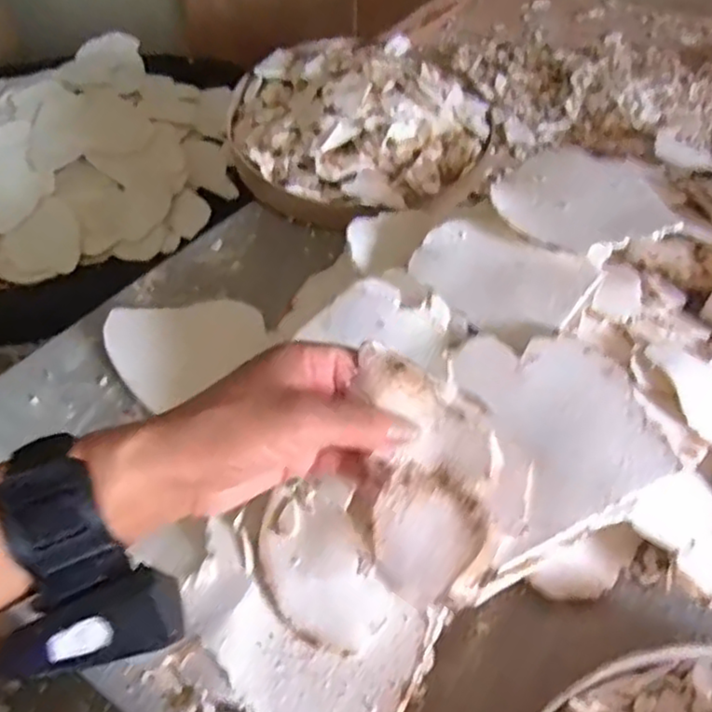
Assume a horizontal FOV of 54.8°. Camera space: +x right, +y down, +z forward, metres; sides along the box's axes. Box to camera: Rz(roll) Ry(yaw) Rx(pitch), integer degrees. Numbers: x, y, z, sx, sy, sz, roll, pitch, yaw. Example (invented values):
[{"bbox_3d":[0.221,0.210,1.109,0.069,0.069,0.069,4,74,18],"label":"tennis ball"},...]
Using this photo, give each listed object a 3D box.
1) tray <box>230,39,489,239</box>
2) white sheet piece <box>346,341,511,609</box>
[{"bbox_3d":[0.006,-0.262,0.764,0.289,0.103,0.257,-6,48,-3],"label":"tray"},{"bbox_3d":[0.035,0.055,0.320,0.060,0.007,0.118,-7,89,15],"label":"white sheet piece"}]

